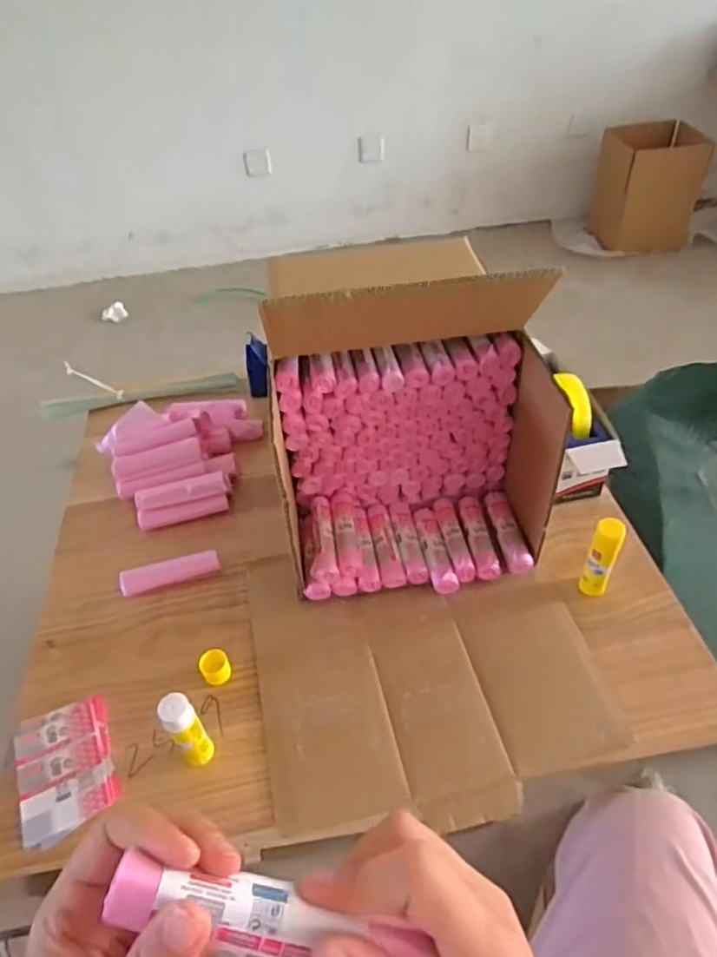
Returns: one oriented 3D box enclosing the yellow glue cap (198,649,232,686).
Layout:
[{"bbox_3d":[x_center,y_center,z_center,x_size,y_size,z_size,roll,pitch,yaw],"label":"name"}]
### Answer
[{"bbox_3d":[-0.160,0.211,0.684,0.031,0.023,0.032,-2,45,2],"label":"yellow glue cap"}]

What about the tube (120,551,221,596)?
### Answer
[{"bbox_3d":[-0.241,0.119,0.784,0.122,0.019,0.026,-16,46,-11],"label":"tube"}]

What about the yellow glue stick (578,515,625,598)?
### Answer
[{"bbox_3d":[0.278,0.092,0.703,0.031,0.110,0.031,17,49,20],"label":"yellow glue stick"}]

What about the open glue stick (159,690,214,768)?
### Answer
[{"bbox_3d":[-0.167,0.248,0.601,0.030,0.100,0.032,-2,45,2],"label":"open glue stick"}]

